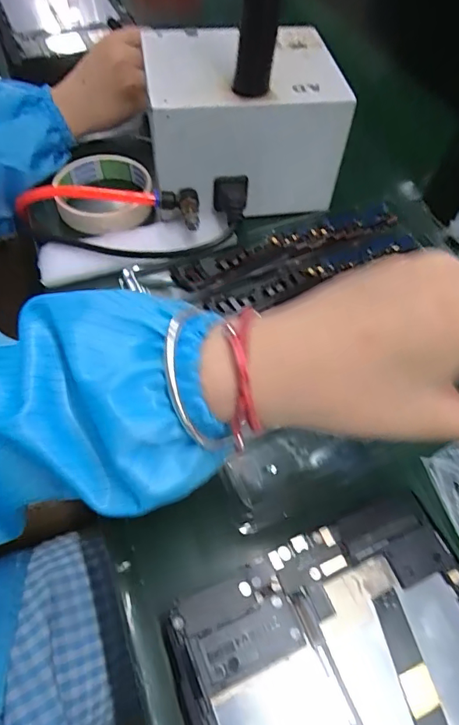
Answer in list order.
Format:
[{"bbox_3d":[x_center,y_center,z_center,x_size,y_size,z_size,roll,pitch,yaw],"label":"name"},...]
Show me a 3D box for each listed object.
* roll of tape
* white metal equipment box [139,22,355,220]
[{"bbox_3d":[-0.111,-0.151,0.415,0.083,0.023,0.093,-14,59,-12],"label":"roll of tape"},{"bbox_3d":[0.007,-0.209,0.401,0.152,0.103,0.124,-8,58,-8],"label":"white metal equipment box"}]

